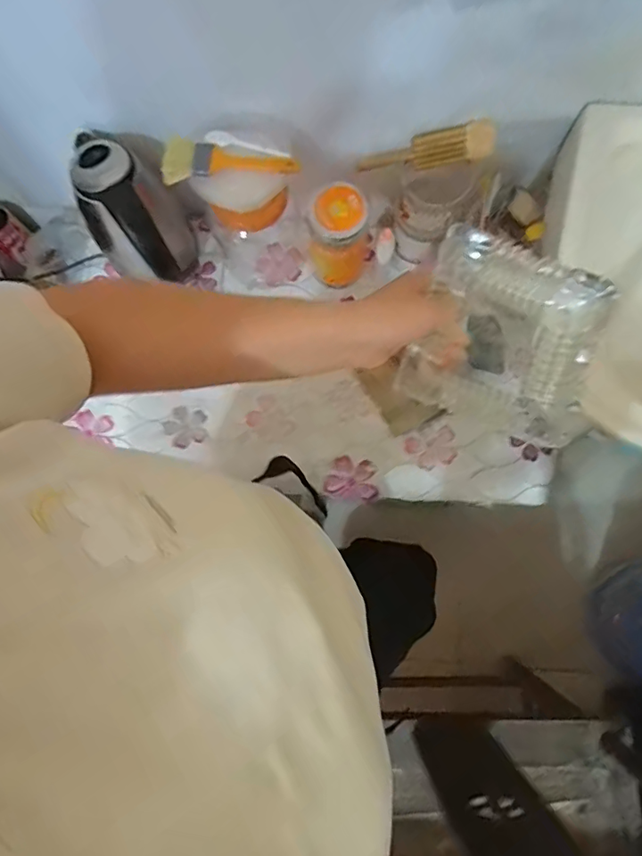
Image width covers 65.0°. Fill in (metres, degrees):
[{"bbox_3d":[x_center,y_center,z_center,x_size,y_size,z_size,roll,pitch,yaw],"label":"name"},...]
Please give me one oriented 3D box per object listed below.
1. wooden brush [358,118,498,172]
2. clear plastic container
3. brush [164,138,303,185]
[{"bbox_3d":[0.151,-0.399,0.728,0.190,0.057,0.025,-4,79,16],"label":"wooden brush"},{"bbox_3d":[0.164,-0.080,0.442,0.157,0.039,0.154,19,80,5],"label":"clear plastic container"},{"bbox_3d":[-0.124,-0.369,0.689,0.184,0.022,0.057,-3,79,1],"label":"brush"}]

